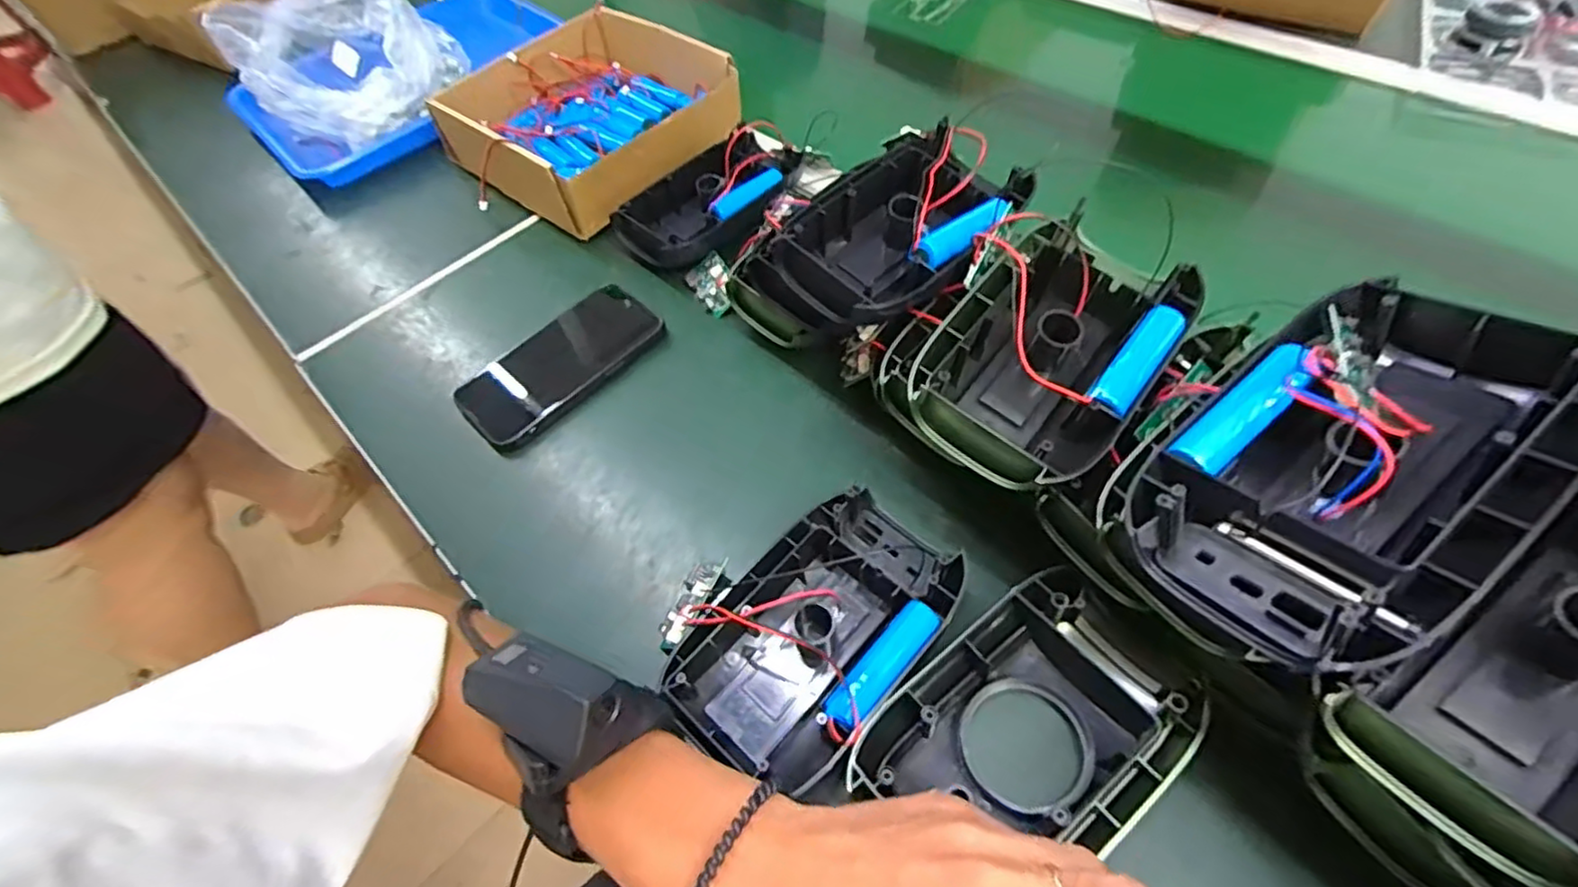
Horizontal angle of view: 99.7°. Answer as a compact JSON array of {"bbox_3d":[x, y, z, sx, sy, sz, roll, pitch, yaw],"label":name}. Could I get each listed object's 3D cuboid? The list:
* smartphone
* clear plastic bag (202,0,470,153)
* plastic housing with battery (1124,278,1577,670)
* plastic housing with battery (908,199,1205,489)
[{"bbox_3d":[-0.168,-0.062,0.488,0.082,0.013,0.151,35,66,25],"label":"smartphone"},{"bbox_3d":[-0.458,-0.404,0.691,0.186,0.100,0.196,-10,56,-1],"label":"clear plastic bag"},{"bbox_3d":[0.205,0.005,0.244,0.158,0.048,0.102,-41,50,-11],"label":"plastic housing with battery"},{"bbox_3d":[0.129,-0.050,0.336,0.107,0.049,0.152,34,65,25],"label":"plastic housing with battery"}]

